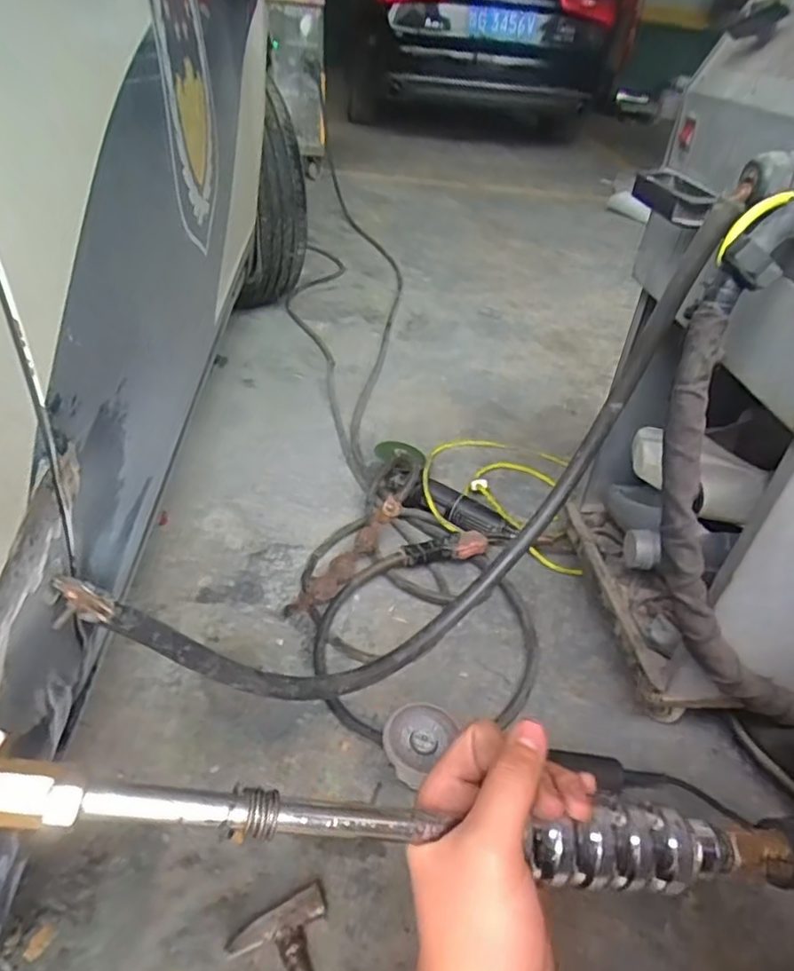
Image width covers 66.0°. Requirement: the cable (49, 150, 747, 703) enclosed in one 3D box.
[{"bbox_3d":[0.078,-0.002,0.579,0.640,0.322,0.049,-34,52,-18],"label":"cable"}]

